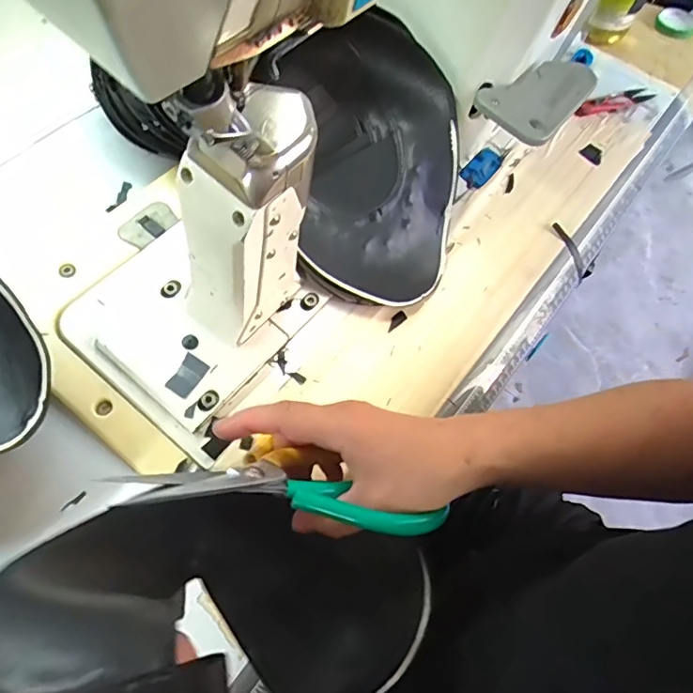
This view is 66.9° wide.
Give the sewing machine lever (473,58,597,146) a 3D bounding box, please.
[{"bbox_3d":[0.170,-0.223,0.461,0.067,0.022,0.119,37,65,15],"label":"sewing machine lever"}]

